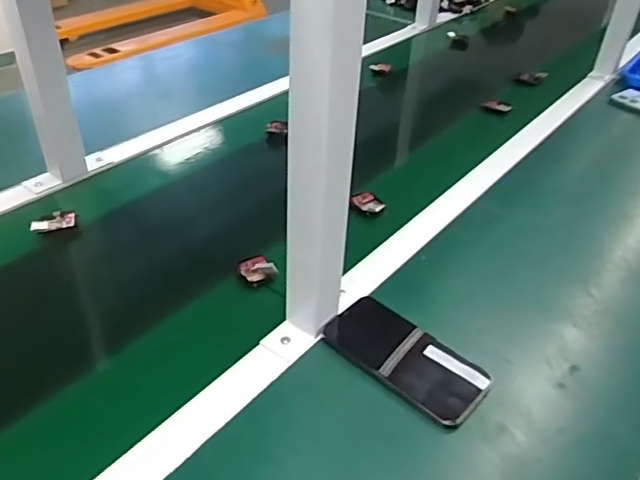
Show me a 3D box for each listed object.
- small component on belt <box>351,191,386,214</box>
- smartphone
[{"bbox_3d":[0.064,-0.052,0.782,0.031,0.015,0.060,-15,41,-23],"label":"small component on belt"},{"bbox_3d":[0.083,0.112,0.567,0.161,0.015,0.082,31,45,31],"label":"smartphone"}]

